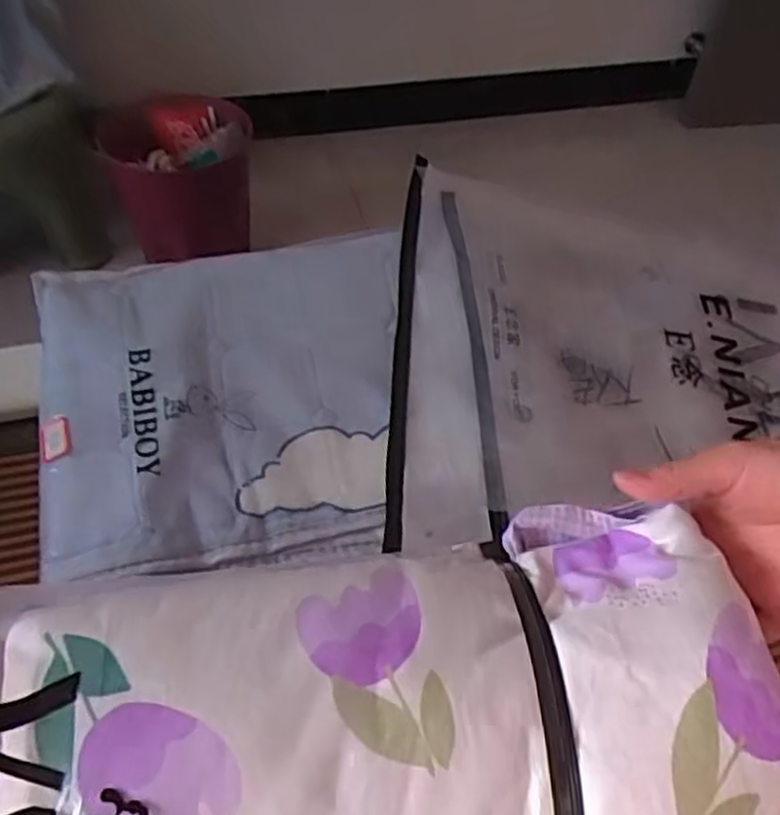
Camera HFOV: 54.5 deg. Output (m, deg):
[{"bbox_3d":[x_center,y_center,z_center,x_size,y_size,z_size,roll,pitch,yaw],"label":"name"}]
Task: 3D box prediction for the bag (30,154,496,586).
[{"bbox_3d":[-0.095,-0.010,0.516,0.283,0.067,0.273,-5,50,-8],"label":"bag"}]

